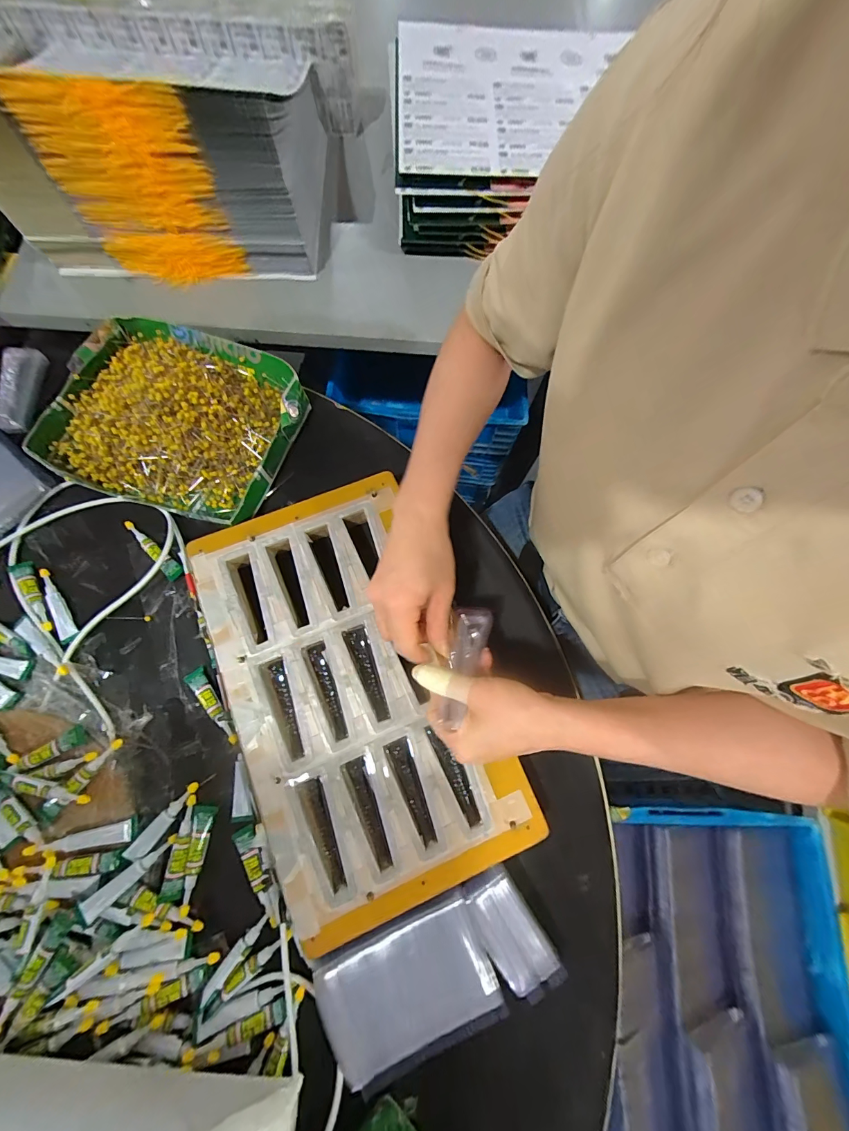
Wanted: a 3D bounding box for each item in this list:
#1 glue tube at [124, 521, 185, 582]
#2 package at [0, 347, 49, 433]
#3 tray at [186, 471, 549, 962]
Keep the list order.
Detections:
[{"bbox_3d":[-0.290,-0.019,0.428,0.017,0.011,0.083,-41,81,-11],"label":"glue tube"},{"bbox_3d":[-0.470,-0.204,0.464,0.035,0.025,0.097,0,76,-2],"label":"package"},{"bbox_3d":[-0.067,0.111,0.388,0.224,0.034,0.376,-23,78,-7],"label":"tray"}]

